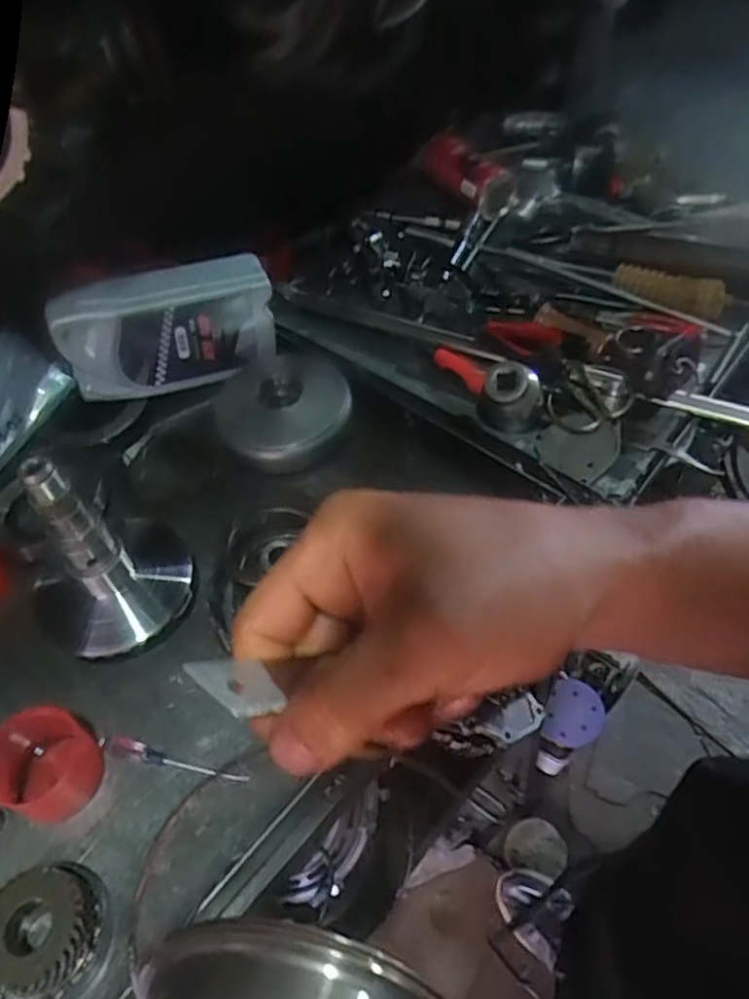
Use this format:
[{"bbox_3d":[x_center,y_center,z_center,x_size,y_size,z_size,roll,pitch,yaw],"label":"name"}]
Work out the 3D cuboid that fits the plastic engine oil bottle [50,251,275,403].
[{"bbox_3d":[-0.209,-0.178,0.725,0.212,0.113,0.055,-15,53,-9],"label":"plastic engine oil bottle"}]

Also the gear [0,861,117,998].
[{"bbox_3d":[-0.206,0.274,0.440,0.072,0.035,0.079,-1,53,2],"label":"gear"}]

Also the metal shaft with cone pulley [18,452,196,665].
[{"bbox_3d":[-0.213,0.044,0.543,0.121,0.179,0.106,-28,56,-18],"label":"metal shaft with cone pulley"}]

